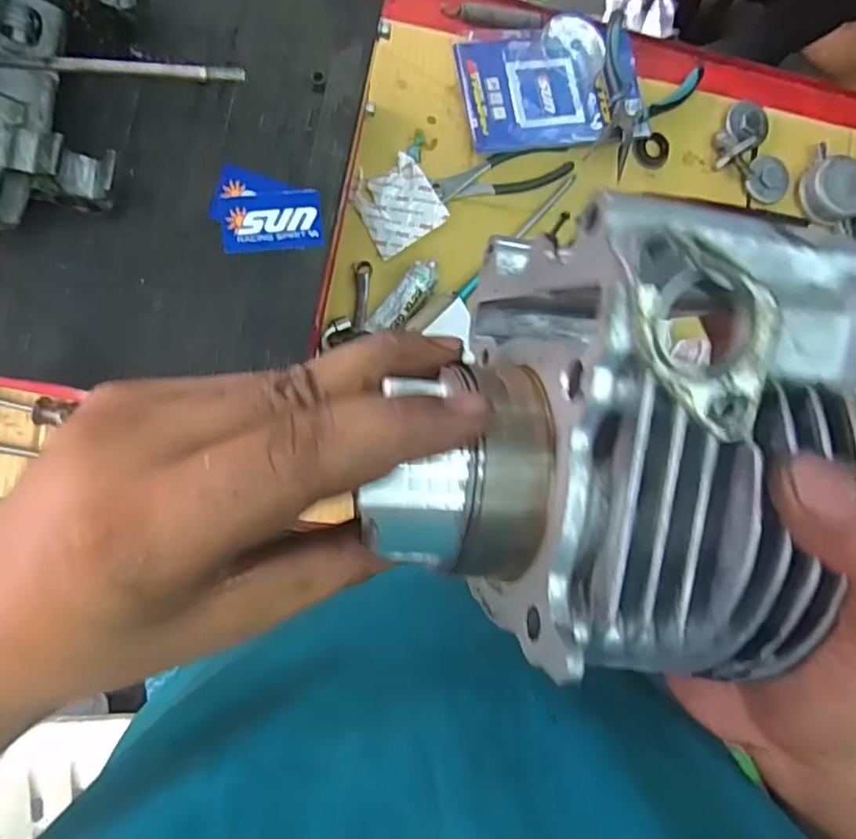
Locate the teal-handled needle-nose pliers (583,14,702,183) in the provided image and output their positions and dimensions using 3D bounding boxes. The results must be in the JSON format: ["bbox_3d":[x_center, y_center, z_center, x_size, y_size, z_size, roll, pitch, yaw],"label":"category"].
[{"bbox_3d":[0.222,-0.348,0.665,0.120,0.021,0.163,29,84,-8],"label":"teal-handled needle-nose pliers"}]

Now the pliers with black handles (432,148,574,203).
[{"bbox_3d":[0.081,-0.263,0.651,0.151,0.014,0.039,-13,91,-10],"label":"pliers with black handles"}]

